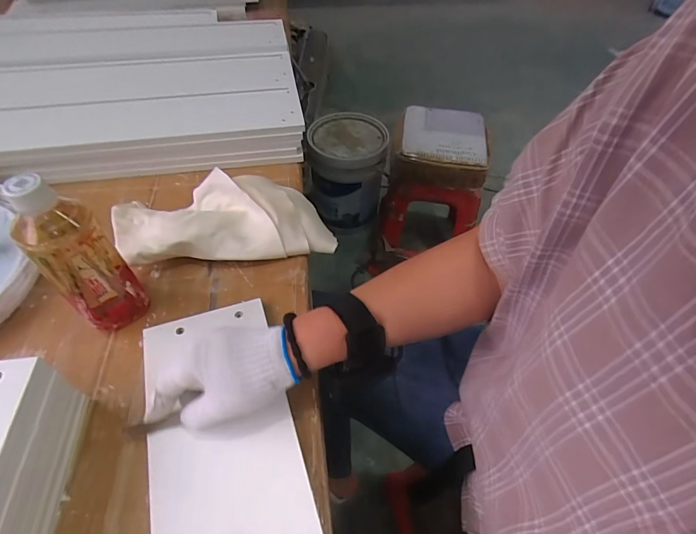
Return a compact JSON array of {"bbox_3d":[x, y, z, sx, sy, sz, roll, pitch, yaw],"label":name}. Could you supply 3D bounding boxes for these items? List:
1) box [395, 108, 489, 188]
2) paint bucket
[{"bbox_3d":[0.287,-0.389,1.254,0.278,0.099,0.309,5,51,3],"label":"box"},{"bbox_3d":[-0.007,-0.370,1.635,0.287,0.366,0.331,3,51,1],"label":"paint bucket"}]

